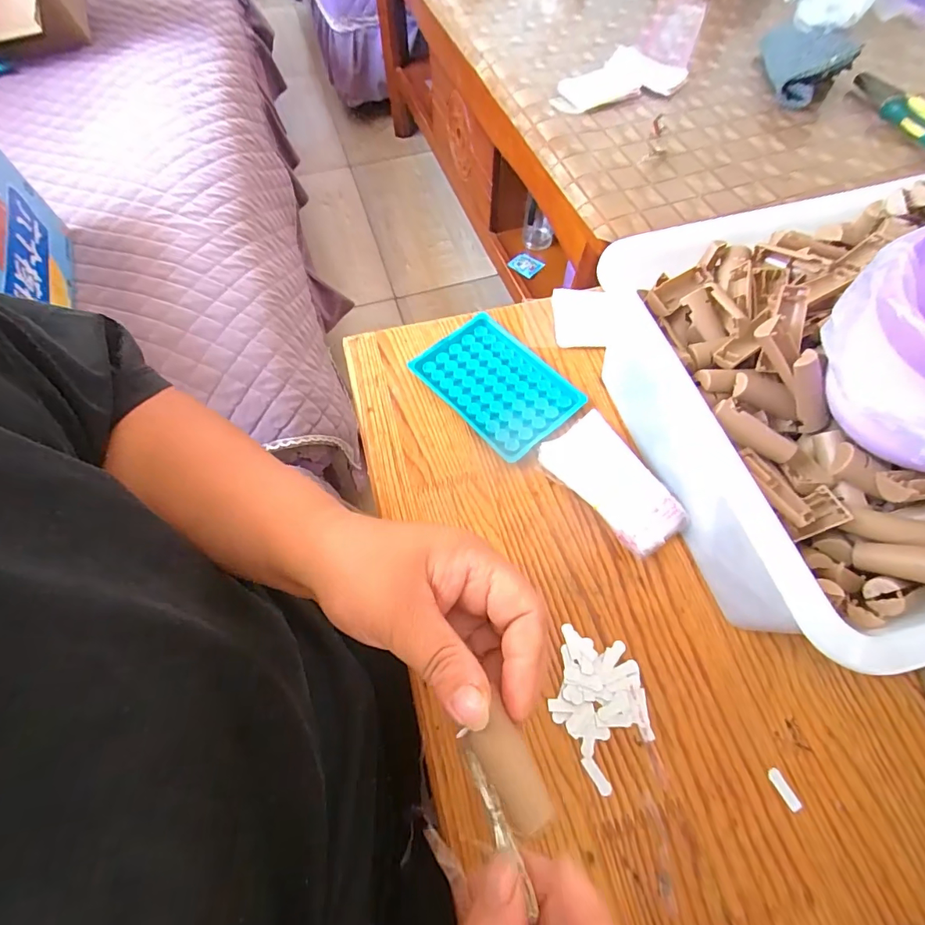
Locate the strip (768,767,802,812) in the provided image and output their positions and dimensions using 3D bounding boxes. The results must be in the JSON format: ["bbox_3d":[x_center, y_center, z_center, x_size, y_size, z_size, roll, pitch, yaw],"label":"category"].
[{"bbox_3d":[0.193,0.196,0.274,0.008,0.004,0.023,-26,65,-13],"label":"strip"}]

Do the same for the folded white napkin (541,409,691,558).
[{"bbox_3d":[0.110,0.018,0.347,0.054,0.034,0.112,-31,66,-16],"label":"folded white napkin"}]

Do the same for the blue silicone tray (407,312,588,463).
[{"bbox_3d":[0.029,-0.067,0.398,0.091,0.016,0.132,-40,69,-19],"label":"blue silicone tray"}]

